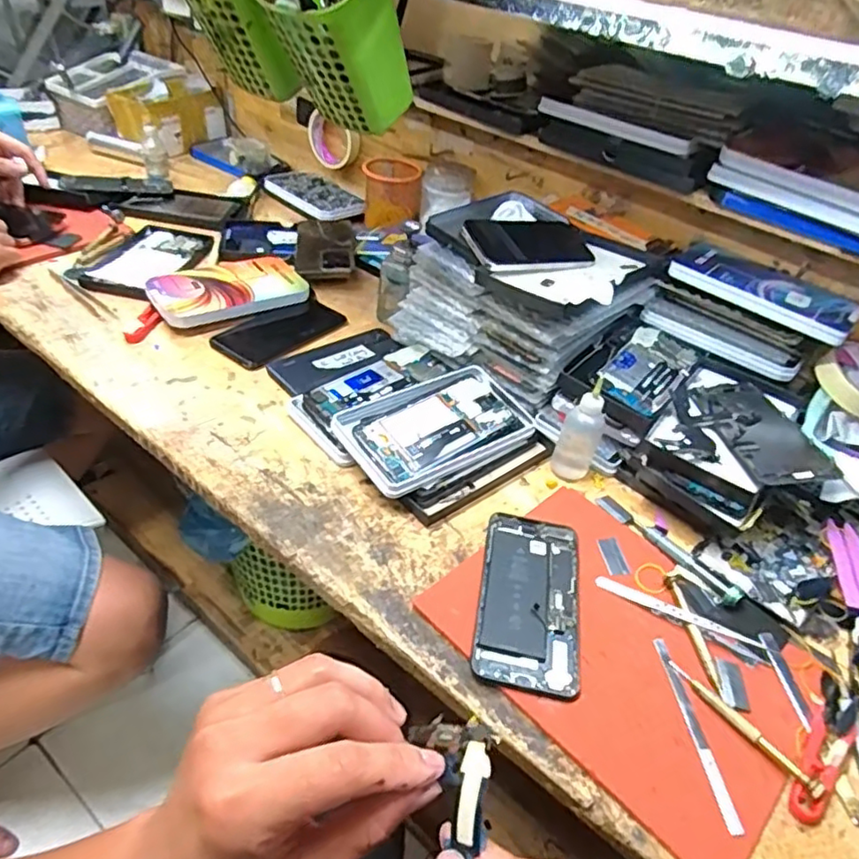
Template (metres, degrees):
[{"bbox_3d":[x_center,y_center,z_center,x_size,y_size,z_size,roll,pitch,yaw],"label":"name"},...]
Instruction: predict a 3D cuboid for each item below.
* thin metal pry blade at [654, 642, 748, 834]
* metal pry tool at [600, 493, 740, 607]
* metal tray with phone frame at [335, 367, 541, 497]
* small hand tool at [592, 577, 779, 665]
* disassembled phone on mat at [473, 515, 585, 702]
[{"bbox_3d":[0.181,0.203,0.425,0.011,0.004,0.130,2,41,-10],"label":"thin metal pry blade"},{"bbox_3d":[0.205,0.103,0.543,0.018,0.013,0.145,-22,40,-26],"label":"metal pry tool"},{"bbox_3d":[0.012,-0.007,0.599,0.193,0.020,0.104,-23,59,-31],"label":"metal tray with phone frame"},{"bbox_3d":[0.198,0.146,0.488,0.133,0.012,0.015,25,43,18],"label":"small hand tool"},{"bbox_3d":[0.080,0.130,0.489,0.076,0.010,0.157,11,41,3],"label":"disassembled phone on mat"}]

